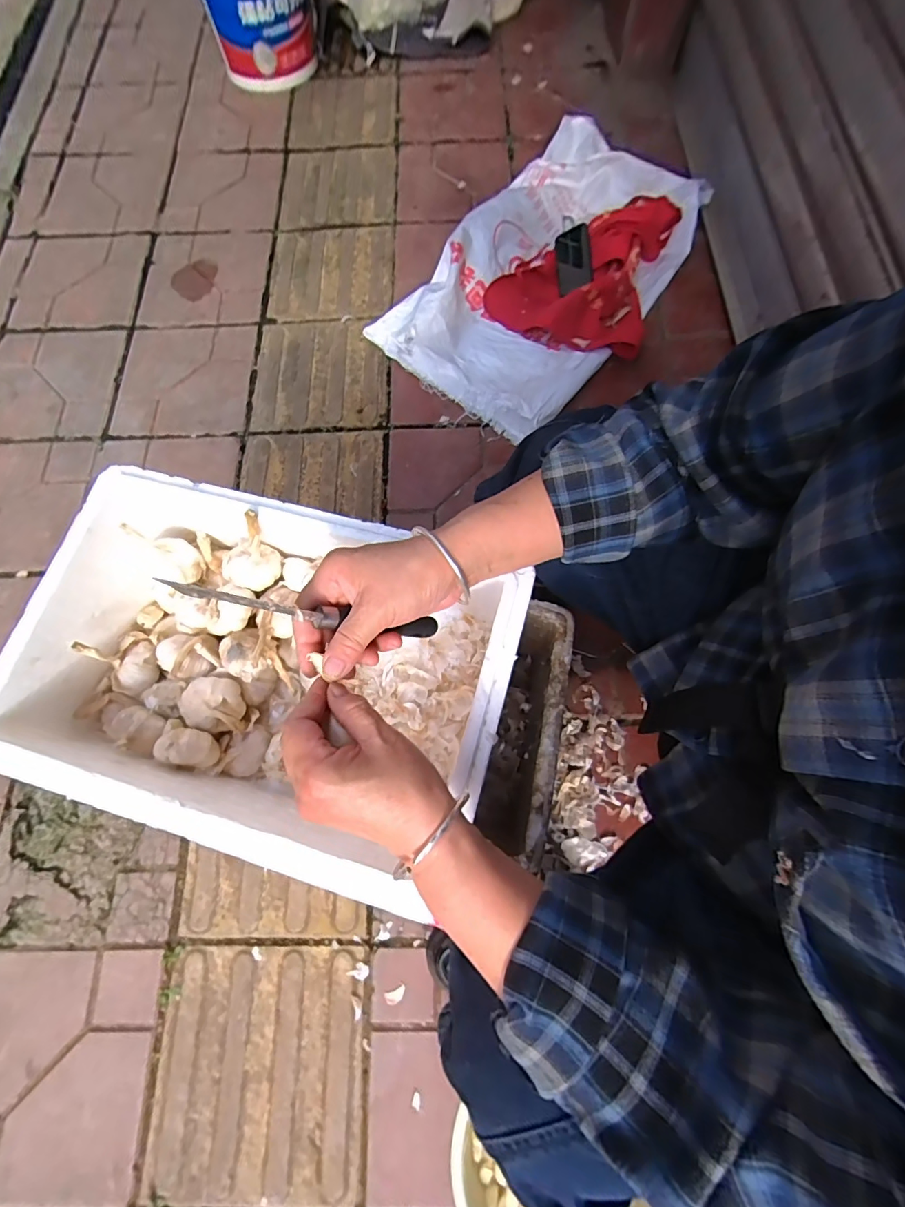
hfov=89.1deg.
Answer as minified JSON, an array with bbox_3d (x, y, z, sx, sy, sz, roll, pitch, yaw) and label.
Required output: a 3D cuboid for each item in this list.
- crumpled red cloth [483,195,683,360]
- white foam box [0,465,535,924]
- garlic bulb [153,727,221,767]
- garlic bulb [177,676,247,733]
[{"bbox_3d":[0.297,-0.791,1.041,0.352,0.119,0.487,17,73,7],"label":"crumpled red cloth"},{"bbox_3d":[-0.176,0.059,0.456,0.437,0.156,0.299,17,73,4],"label":"white foam box"},{"bbox_3d":[-0.258,0.140,0.449,0.043,0.042,0.033,10,72,1],"label":"garlic bulb"},{"bbox_3d":[-0.249,0.104,0.475,0.056,0.040,0.054,0,72,-2],"label":"garlic bulb"}]

